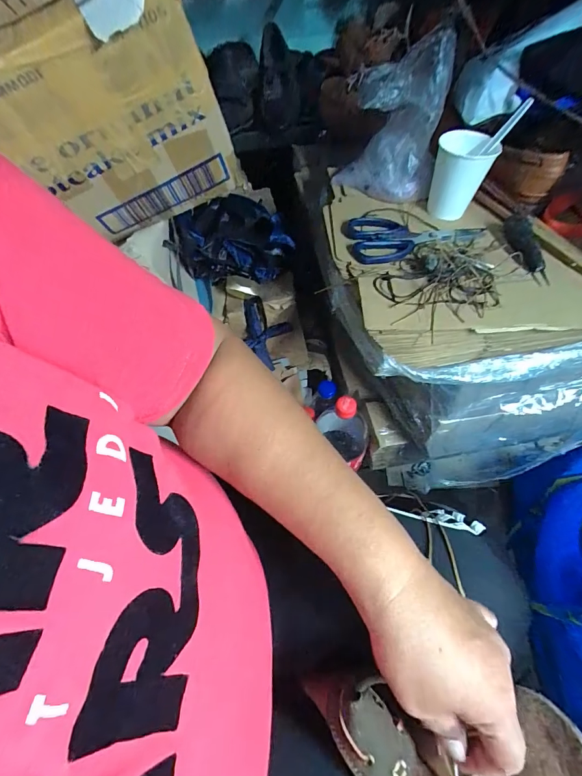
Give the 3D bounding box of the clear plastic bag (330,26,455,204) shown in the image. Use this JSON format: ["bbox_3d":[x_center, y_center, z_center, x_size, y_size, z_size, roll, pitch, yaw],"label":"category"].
[{"bbox_3d":[0.131,-0.351,0.497,0.132,0.161,0.117,11,56,10],"label":"clear plastic bag"}]

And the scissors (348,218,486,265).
[{"bbox_3d":[0.163,-0.193,0.482,0.176,0.010,0.081,-2,55,1],"label":"scissors"}]

